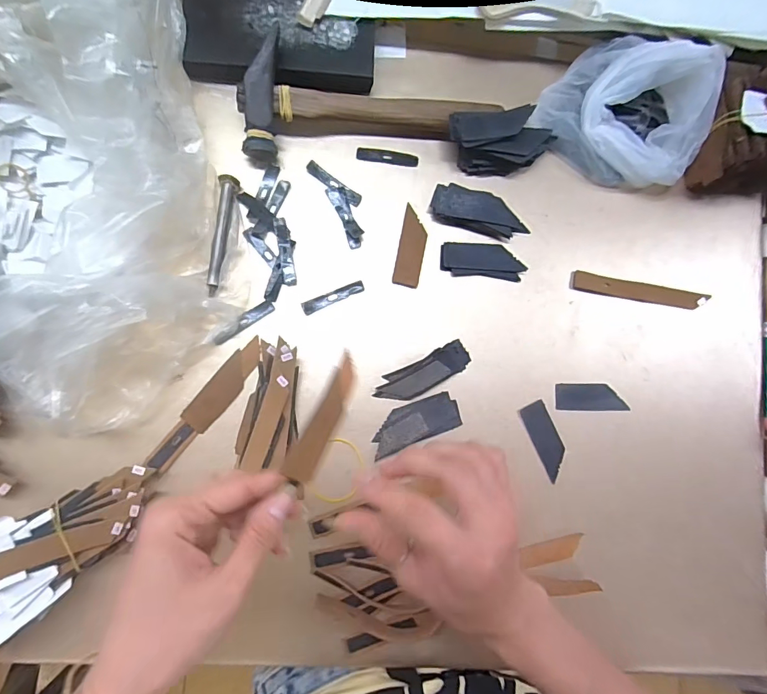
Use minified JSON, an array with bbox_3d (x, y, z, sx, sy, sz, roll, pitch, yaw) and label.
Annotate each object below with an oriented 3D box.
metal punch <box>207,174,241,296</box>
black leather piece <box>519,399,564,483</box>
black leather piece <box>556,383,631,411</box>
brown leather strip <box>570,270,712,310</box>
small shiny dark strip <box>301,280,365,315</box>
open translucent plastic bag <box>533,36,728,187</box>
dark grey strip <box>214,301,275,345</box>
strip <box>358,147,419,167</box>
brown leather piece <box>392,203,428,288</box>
[{"bbox_3d":[-0.129,-0.089,0.345,0.013,0.011,0.093,8,84,-6],"label":"metal punch"},{"bbox_3d":[0.137,0.078,0.367,0.022,0.004,0.064,-22,88,-8],"label":"black leather piece"},{"bbox_3d":[0.180,0.044,0.381,0.062,0.004,0.023,1,81,-6],"label":"black leather piece"},{"bbox_3d":[0.227,-0.049,0.388,0.127,0.008,0.017,8,84,-6],"label":"brown leather strip"},{"bbox_3d":[-0.040,-0.040,0.357,0.053,0.004,0.010,-22,88,-8],"label":"small shiny dark strip"},{"bbox_3d":[0.213,-0.201,0.370,0.134,0.059,0.110,33,82,-3],"label":"open translucent plastic bag"},{"bbox_3d":[-0.110,-0.020,0.344,0.052,0.007,0.010,-35,90,-8],"label":"dark grey strip"},{"bbox_3d":[0.004,-0.162,0.373,0.051,0.004,0.012,6,84,-6],"label":"strip"},{"bbox_3d":[0.024,-0.083,0.368,0.022,0.005,0.065,11,84,-5],"label":"brown leather piece"}]

